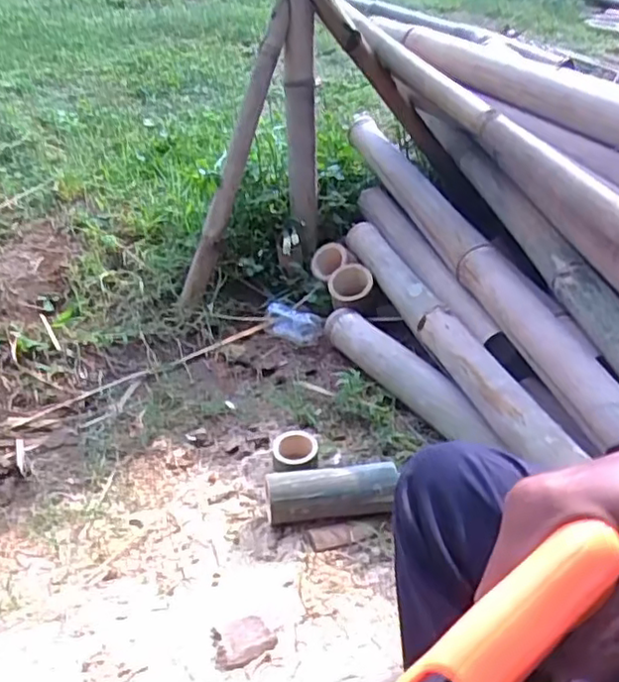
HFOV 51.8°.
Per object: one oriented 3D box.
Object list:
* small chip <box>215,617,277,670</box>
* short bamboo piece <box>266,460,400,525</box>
[{"bbox_3d":[-0.070,0.311,0.662,0.059,0.011,0.050,-20,39,-25],"label":"small chip"},{"bbox_3d":[0.030,0.198,0.812,0.165,0.060,0.054,-4,35,-4],"label":"short bamboo piece"}]

